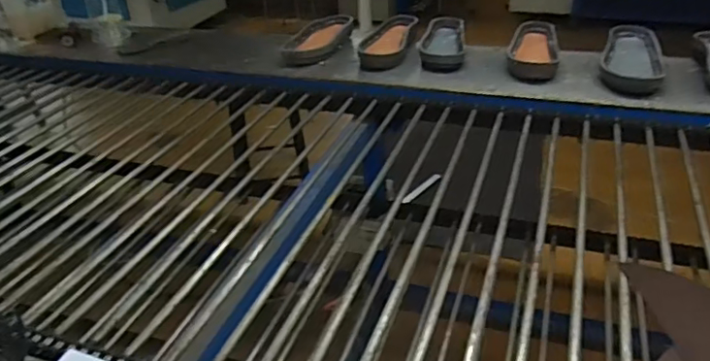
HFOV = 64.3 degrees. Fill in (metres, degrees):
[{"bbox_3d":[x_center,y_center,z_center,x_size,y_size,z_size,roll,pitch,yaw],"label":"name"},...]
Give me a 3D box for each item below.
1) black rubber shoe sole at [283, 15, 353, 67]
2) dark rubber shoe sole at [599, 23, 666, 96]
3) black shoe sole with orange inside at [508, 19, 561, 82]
[{"bbox_3d":[-0.096,-0.371,1.500,0.116,0.057,0.252,12,35,24],"label":"black rubber shoe sole"},{"bbox_3d":[0.631,-0.282,1.279,0.131,0.048,0.280,12,34,23],"label":"dark rubber shoe sole"},{"bbox_3d":[0.426,-0.316,1.347,0.115,0.053,0.249,6,33,14],"label":"black shoe sole with orange inside"}]

